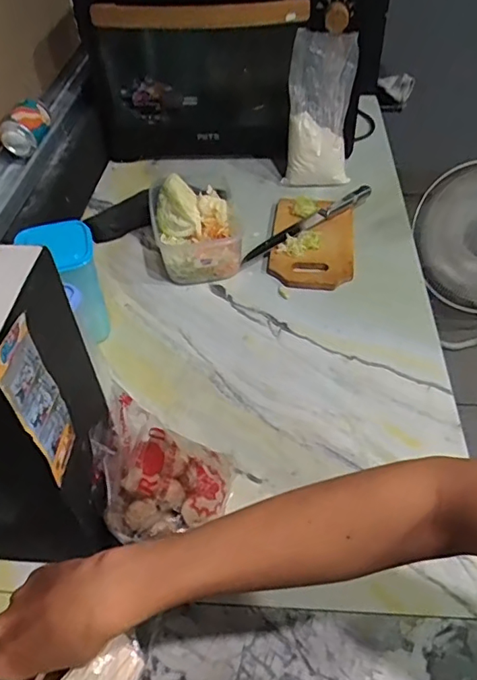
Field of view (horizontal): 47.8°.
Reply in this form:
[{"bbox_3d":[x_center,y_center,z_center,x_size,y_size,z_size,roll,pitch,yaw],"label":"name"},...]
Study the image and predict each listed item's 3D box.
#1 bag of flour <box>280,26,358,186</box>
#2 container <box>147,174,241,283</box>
[{"bbox_3d":[0.138,-0.395,0.930,0.109,0.231,0.085,6,48,8],"label":"bag of flour"},{"bbox_3d":[-0.067,-0.186,0.857,0.129,0.114,0.171,-10,48,-7],"label":"container"}]

